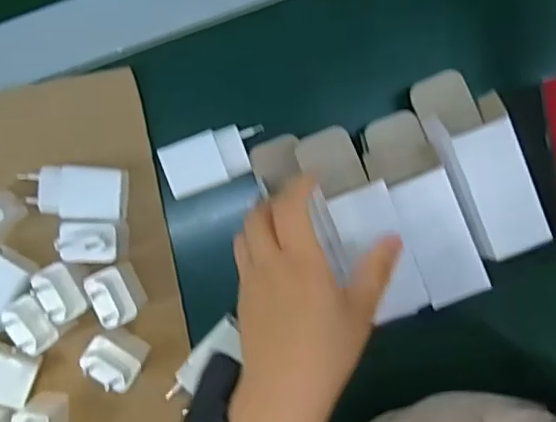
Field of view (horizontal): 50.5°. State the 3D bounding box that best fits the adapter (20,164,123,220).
[{"bbox_3d":[-0.153,-0.014,0.444,0.074,0.029,0.037,2,93,-2],"label":"adapter"}]

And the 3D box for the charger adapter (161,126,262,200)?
[{"bbox_3d":[-0.047,-0.041,0.455,0.079,0.033,0.041,-21,94,0],"label":"charger adapter"}]

